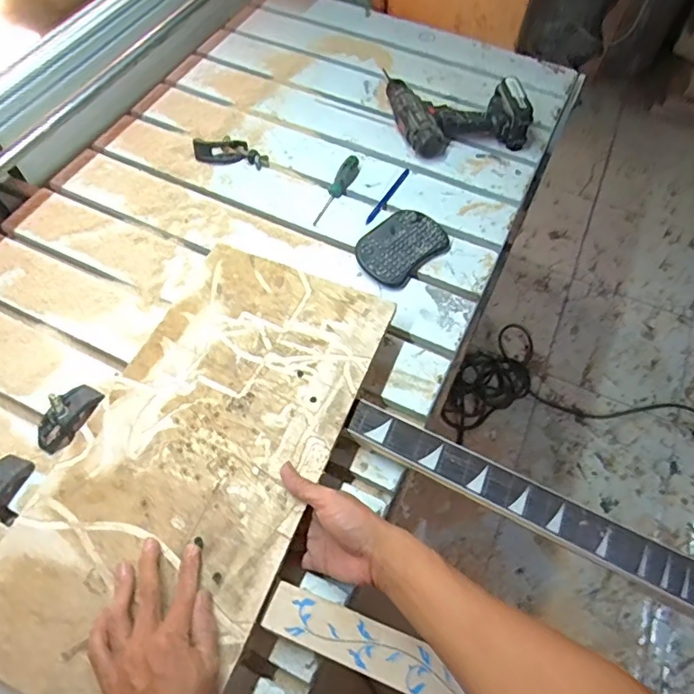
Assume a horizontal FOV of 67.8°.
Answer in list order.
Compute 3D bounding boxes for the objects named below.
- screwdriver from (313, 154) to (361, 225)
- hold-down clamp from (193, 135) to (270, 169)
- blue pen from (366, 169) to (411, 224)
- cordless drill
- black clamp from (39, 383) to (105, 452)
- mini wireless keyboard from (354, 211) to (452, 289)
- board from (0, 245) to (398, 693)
[{"bbox_3d":[-0.017,-0.255,0.826,0.025,0.026,0.145,25,63,11],"label":"screwdriver"},{"bbox_3d":[-0.191,-0.325,0.855,0.121,0.027,0.044,4,61,0],"label":"hold-down clamp"},{"bbox_3d":[0.066,-0.244,0.832,0.010,0.006,0.137,29,64,13],"label":"blue pen"},{"bbox_3d":[0.188,-0.415,0.892,0.211,0.077,0.176,-9,62,-7],"label":"cordless drill"},{"bbox_3d":[-0.332,0.080,0.610,0.030,0.050,0.086,26,64,12],"label":"black clamp"},{"bbox_3d":[0.079,-0.149,0.770,0.096,0.021,0.140,42,68,18],"label":"mini wireless keyboard"},{"bbox_3d":[-0.154,0.103,0.563,0.256,0.007,0.499,21,63,9],"label":"board"}]

